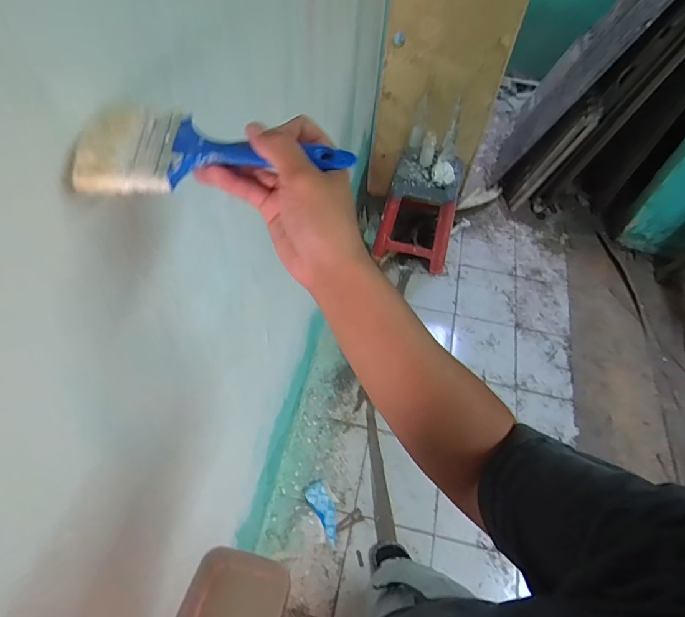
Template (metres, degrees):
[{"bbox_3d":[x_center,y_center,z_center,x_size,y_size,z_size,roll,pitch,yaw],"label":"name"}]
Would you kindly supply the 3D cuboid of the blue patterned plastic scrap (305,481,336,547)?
[{"bbox_3d":[-0.055,0.683,1.435,0.071,0.024,0.186,-24,60,-19],"label":"blue patterned plastic scrap"}]

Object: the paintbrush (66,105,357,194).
[{"bbox_3d":[-0.095,-0.119,0.314,0.199,0.013,0.067,-2,74,-4],"label":"paintbrush"}]

